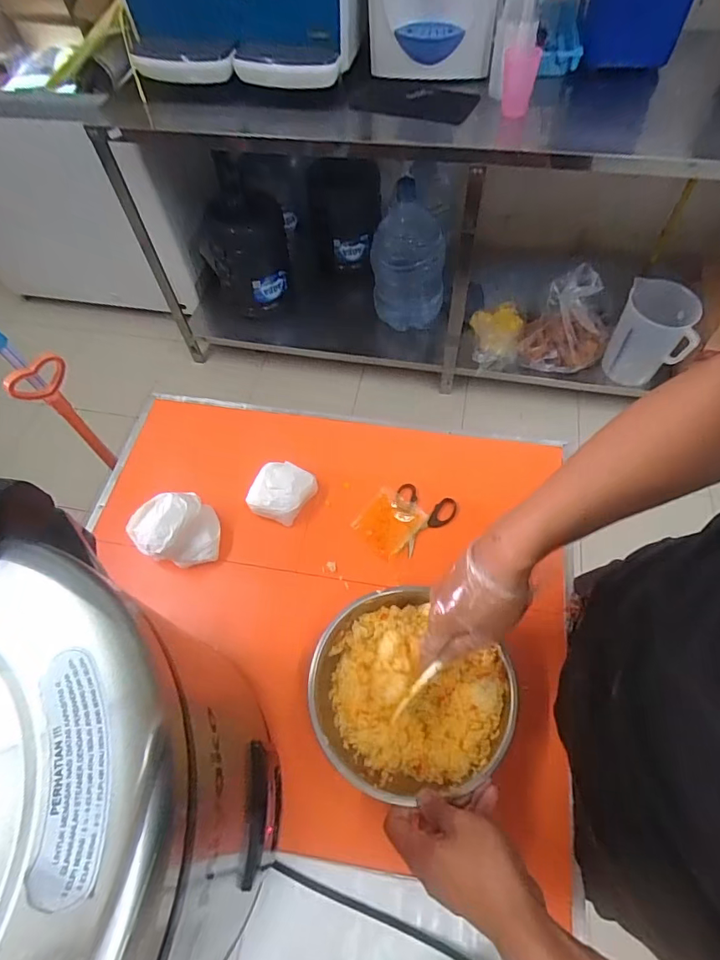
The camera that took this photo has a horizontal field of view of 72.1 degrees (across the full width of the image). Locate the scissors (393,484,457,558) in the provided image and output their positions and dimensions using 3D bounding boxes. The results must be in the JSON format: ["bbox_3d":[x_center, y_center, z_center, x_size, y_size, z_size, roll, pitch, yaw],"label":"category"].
[{"bbox_3d":[0.083,0.060,0.702,0.086,0.017,0.108,18,62,13],"label":"scissors"}]

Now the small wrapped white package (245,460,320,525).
[{"bbox_3d":[-0.113,0.018,0.714,0.077,0.040,0.087,30,65,19],"label":"small wrapped white package"}]

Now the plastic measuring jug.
[{"bbox_3d":[0.895,-0.443,1.519,0.216,0.263,0.152,22,63,15],"label":"plastic measuring jug"}]

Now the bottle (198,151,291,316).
[{"bbox_3d":[-0.386,-0.838,1.638,0.254,0.445,0.274,-12,60,-4],"label":"bottle"}]

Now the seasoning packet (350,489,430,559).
[{"bbox_3d":[0.039,0.058,0.702,0.080,0.016,0.083,35,67,21],"label":"seasoning packet"}]

